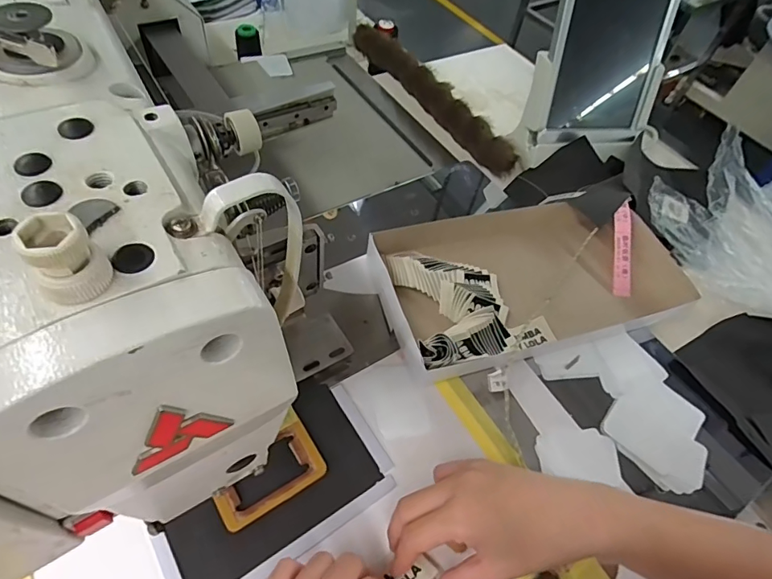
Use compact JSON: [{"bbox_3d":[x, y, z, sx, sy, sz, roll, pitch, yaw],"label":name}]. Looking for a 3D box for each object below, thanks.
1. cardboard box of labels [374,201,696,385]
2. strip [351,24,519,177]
[{"bbox_3d":[0.149,-0.016,0.493,0.323,0.040,0.168,-11,57,-17],"label":"cardboard box of labels"},{"bbox_3d":[0.060,-0.301,0.702,0.047,0.023,0.390,-40,63,7],"label":"strip"}]

